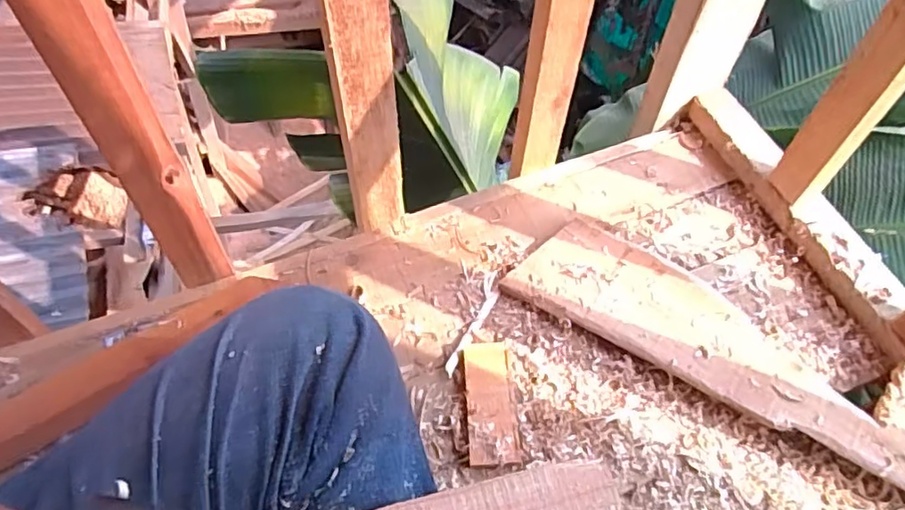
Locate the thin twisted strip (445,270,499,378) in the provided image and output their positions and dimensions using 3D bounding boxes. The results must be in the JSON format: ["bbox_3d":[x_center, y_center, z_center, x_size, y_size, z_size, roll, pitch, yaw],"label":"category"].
[{"bbox_3d":[0.024,0.070,0.639,0.018,0.006,0.125,20,57,13],"label":"thin twisted strip"}]

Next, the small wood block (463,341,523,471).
[{"bbox_3d":[0.036,0.141,0.586,0.046,0.015,0.117,-2,55,-2],"label":"small wood block"}]

